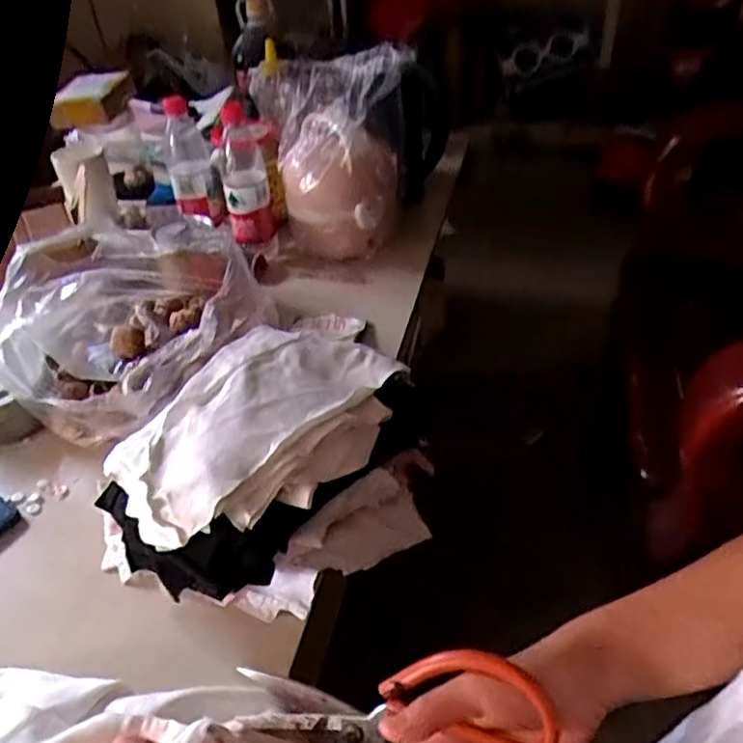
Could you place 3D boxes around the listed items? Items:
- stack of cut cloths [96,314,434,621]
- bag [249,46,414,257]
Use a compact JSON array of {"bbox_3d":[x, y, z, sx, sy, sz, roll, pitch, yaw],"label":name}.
[{"bbox_3d":[-0.084,0.081,0.578,0.209,0.118,0.278,27,48,31],"label":"stack of cut cloths"},{"bbox_3d":[-0.049,-0.302,0.911,0.196,0.257,0.159,-8,40,-5],"label":"bag"}]

